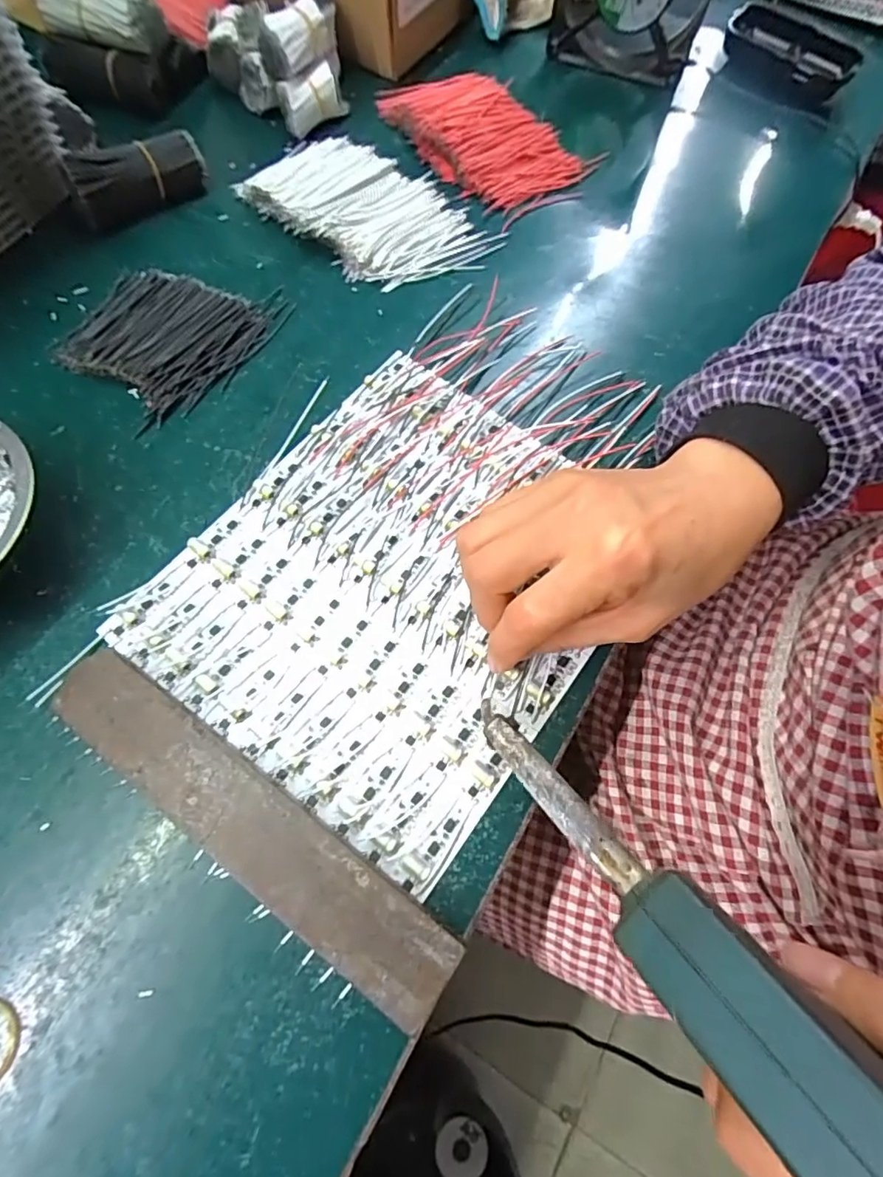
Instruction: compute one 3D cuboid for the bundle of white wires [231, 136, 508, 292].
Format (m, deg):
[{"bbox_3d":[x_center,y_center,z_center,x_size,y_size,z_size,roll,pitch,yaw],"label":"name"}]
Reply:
[{"bbox_3d":[-0.050,-0.268,0.379,0.160,0.020,0.102,40,71,14],"label":"bundle of white wires"}]

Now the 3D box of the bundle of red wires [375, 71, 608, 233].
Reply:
[{"bbox_3d":[0.027,-0.350,0.412,0.098,0.026,0.174,-41,74,-18],"label":"bundle of red wires"}]

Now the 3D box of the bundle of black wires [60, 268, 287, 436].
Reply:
[{"bbox_3d":[-0.171,-0.159,0.332,0.105,0.013,0.118,26,68,9],"label":"bundle of black wires"}]

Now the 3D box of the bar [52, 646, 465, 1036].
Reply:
[{"bbox_3d":[-0.079,0.095,0.223,0.194,0.019,0.035,34,69,12],"label":"bar"}]

